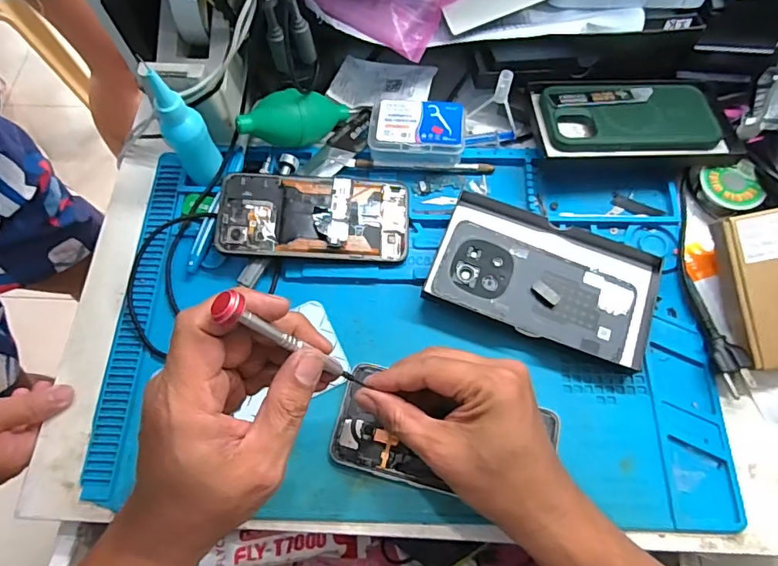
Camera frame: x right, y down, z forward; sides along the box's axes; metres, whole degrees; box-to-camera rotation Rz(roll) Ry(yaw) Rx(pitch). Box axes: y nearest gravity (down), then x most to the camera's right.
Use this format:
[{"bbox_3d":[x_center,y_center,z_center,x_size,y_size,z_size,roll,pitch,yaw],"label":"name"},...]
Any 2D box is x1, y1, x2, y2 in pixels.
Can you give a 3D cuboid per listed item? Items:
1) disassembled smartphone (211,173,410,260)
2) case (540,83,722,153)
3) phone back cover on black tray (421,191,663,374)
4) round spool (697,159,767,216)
[{"bbox_3d":[-0.063,-0.058,0.424,0.158,0.008,0.074,2,72,-4],"label":"disassembled smartphone"},{"bbox_3d":[0.212,-0.151,0.440,0.150,0.016,0.077,-7,68,-1],"label":"case"},{"bbox_3d":[0.128,-0.004,0.412,0.175,0.017,0.105,18,70,9],"label":"phone back cover on black tray"},{"bbox_3d":[0.294,-0.079,0.430,0.044,0.023,0.047,-1,68,2],"label":"round spool"}]

